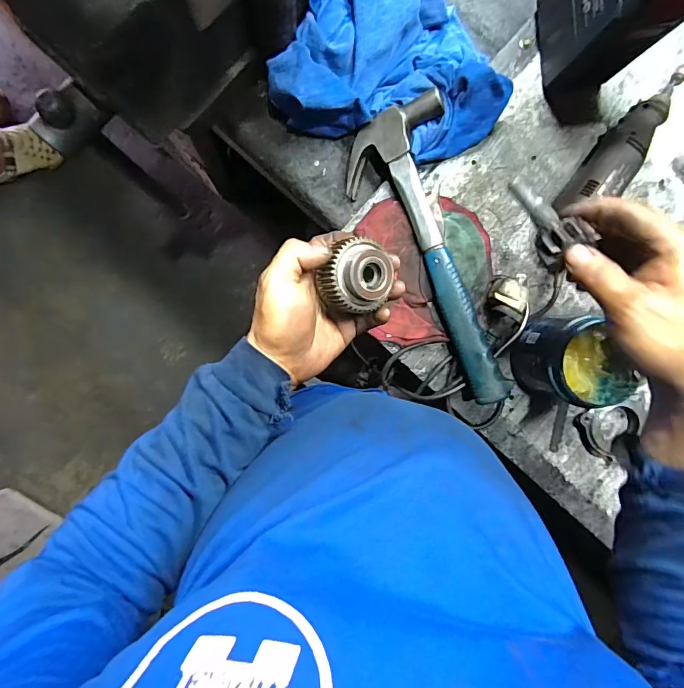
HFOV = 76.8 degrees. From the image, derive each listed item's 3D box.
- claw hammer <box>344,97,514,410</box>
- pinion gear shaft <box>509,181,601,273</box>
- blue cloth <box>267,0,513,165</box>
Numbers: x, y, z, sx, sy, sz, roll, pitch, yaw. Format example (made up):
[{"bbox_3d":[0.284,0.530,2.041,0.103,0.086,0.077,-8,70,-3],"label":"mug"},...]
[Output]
[{"bbox_3d":[0.089,-0.091,0.477,0.113,0.026,0.322,-14,91,20],"label":"claw hammer"},{"bbox_3d":[0.160,-0.099,0.340,0.031,0.095,0.032,-3,138,-4],"label":"pinion gear shaft"},{"bbox_3d":[0.060,-0.296,0.442,0.238,0.067,0.172,15,94,-5],"label":"blue cloth"}]

